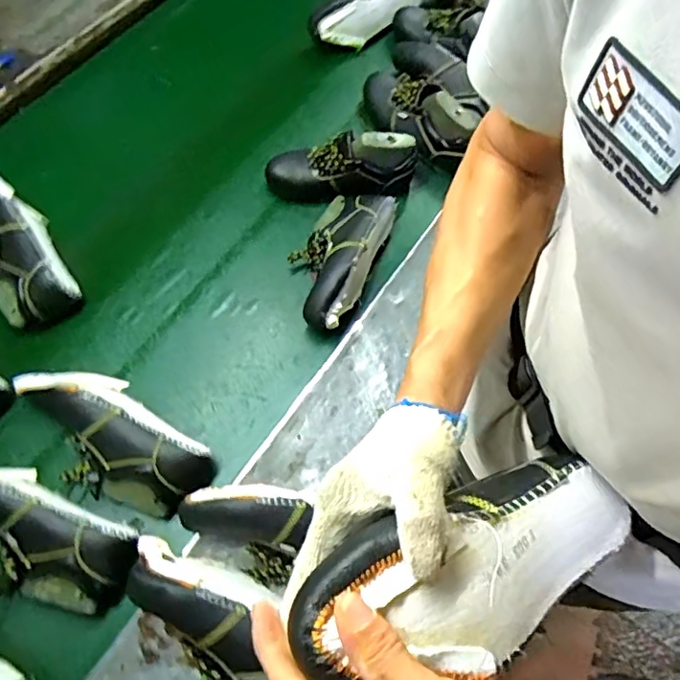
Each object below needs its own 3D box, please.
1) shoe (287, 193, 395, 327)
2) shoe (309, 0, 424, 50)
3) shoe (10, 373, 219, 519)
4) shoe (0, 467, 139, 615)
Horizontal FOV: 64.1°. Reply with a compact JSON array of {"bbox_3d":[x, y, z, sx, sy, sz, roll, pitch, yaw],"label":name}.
[{"bbox_3d":[-0.009,-0.141,0.898,0.129,0.090,0.251,24,67,9],"label":"shoe"},{"bbox_3d":[0.059,-0.669,1.109,0.264,0.082,0.077,-35,71,-16],"label":"shoe"},{"bbox_3d":[-0.322,0.134,0.754,0.311,0.100,0.144,31,69,11],"label":"shoe"},{"bbox_3d":[-0.408,0.245,0.690,0.296,0.090,0.132,26,68,9],"label":"shoe"}]

